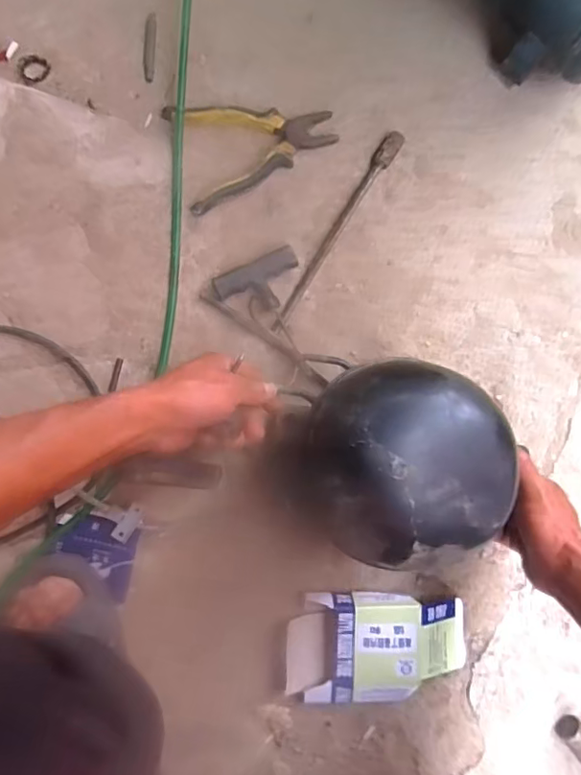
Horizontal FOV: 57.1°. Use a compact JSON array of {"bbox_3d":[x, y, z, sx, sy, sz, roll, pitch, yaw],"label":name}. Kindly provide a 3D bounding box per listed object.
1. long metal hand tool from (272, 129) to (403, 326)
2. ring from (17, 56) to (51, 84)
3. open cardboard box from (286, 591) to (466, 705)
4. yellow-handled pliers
[{"bbox_3d":[0.057,-0.180,0.611,0.021,0.012,0.273,31,84,-2],"label":"long metal hand tool"},{"bbox_3d":[-0.288,-0.358,0.599,0.035,0.006,0.033,0,86,-5],"label":"ring"},{"bbox_3d":[0.093,0.274,0.561,0.197,0.037,0.112,1,86,-5],"label":"open cardboard box"},{"bbox_3d":[-0.038,-0.275,0.601,0.178,0.027,0.118,-19,88,-6],"label":"yellow-handled pliers"}]

